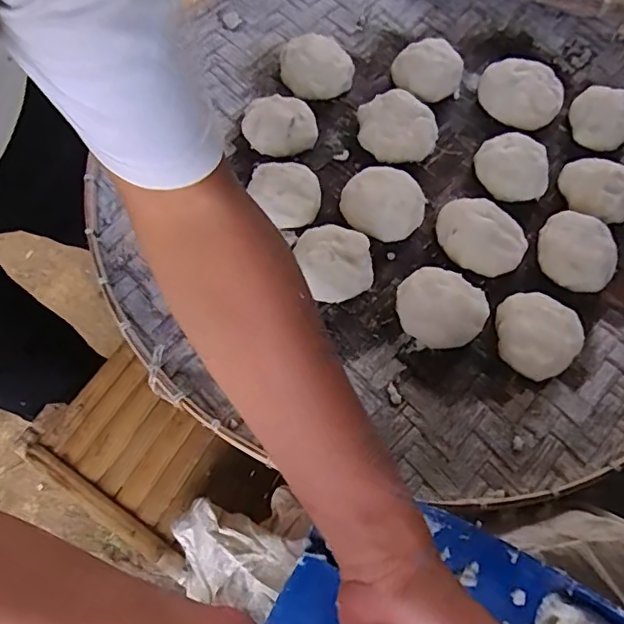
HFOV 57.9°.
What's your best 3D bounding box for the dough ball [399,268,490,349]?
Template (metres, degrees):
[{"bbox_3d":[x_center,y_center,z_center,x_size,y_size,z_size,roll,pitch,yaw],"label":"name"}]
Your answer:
[{"bbox_3d":[0.126,-0.007,0.551,0.086,0.050,0.072,30,68,15],"label":"dough ball"}]

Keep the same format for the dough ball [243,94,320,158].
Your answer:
[{"bbox_3d":[-0.037,-0.213,0.643,0.084,0.044,0.074,-5,63,-2],"label":"dough ball"}]

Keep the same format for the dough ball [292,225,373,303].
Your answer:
[{"bbox_3d":[0.024,-0.049,0.566,0.072,0.053,0.071,0,63,1],"label":"dough ball"}]

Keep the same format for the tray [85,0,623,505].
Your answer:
[{"bbox_3d":[0.126,-0.145,0.638,0.705,0.091,0.669,21,66,11],"label":"tray"}]

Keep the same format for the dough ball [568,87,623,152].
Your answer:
[{"bbox_3d":[0.352,-0.236,0.687,0.078,0.031,0.070,31,68,15],"label":"dough ball"}]

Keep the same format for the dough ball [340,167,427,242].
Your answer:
[{"bbox_3d":[0.079,-0.120,0.610,0.086,0.040,0.081,37,70,18],"label":"dough ball"}]

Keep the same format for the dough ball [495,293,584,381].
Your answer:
[{"bbox_3d":[0.219,0.021,0.555,0.083,0.034,0.078,0,63,1],"label":"dough ball"}]

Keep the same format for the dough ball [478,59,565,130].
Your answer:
[{"bbox_3d":[0.253,-0.268,0.681,0.097,0.036,0.074,17,65,9],"label":"dough ball"}]

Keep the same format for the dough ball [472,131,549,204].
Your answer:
[{"bbox_3d":[0.228,-0.166,0.635,0.076,0.036,0.074,0,63,1],"label":"dough ball"}]

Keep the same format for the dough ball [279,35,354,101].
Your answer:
[{"bbox_3d":[0.002,-0.299,0.686,0.075,0.034,0.079,0,63,1],"label":"dough ball"}]

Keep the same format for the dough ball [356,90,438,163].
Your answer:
[{"bbox_3d":[0.097,-0.216,0.654,0.088,0.041,0.089,0,63,1],"label":"dough ball"}]

